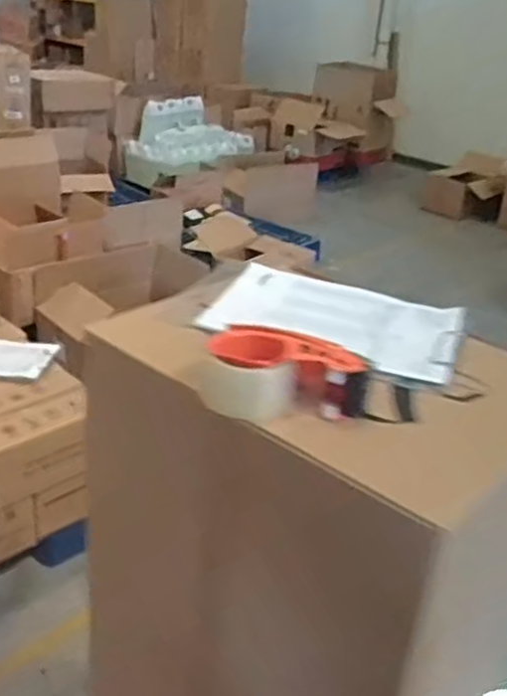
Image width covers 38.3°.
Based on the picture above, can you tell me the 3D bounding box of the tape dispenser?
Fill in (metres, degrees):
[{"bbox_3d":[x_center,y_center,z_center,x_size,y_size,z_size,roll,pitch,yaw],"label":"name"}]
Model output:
[{"bbox_3d":[0.024,0.031,0.705,0.159,0.066,0.098,20,31,24],"label":"tape dispenser"}]

